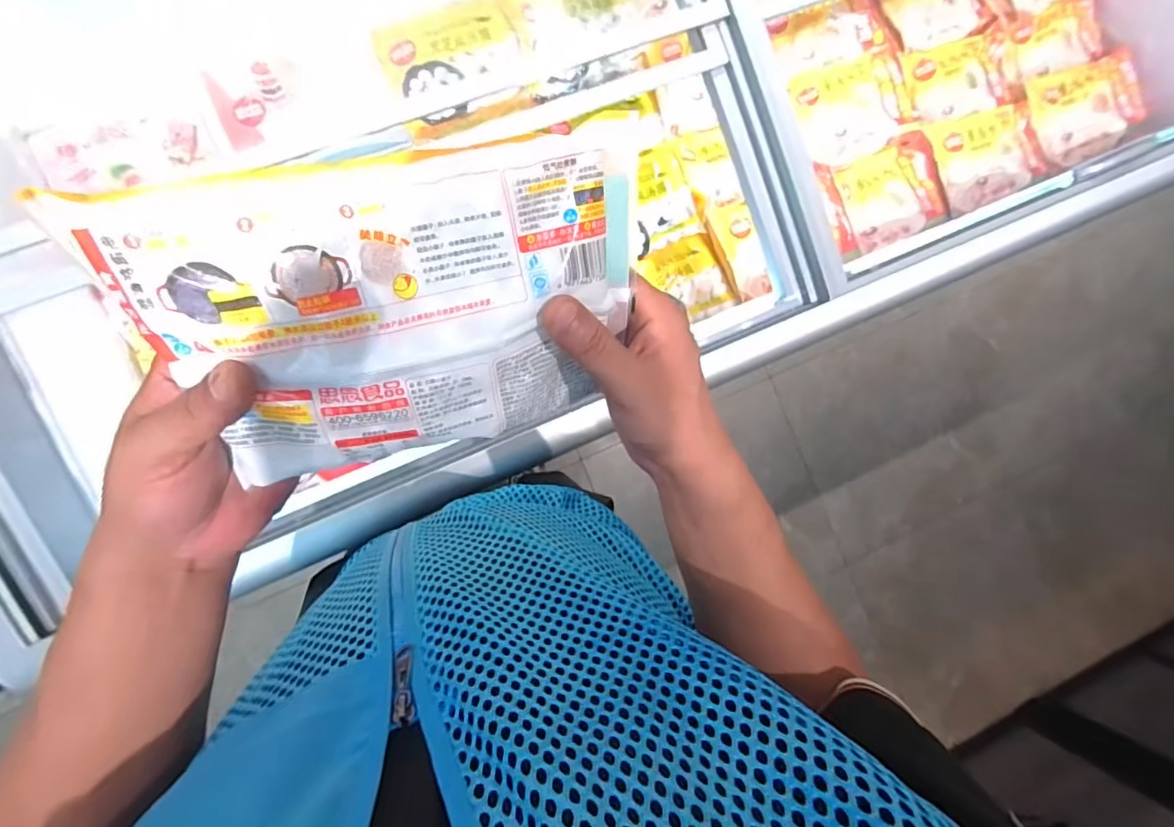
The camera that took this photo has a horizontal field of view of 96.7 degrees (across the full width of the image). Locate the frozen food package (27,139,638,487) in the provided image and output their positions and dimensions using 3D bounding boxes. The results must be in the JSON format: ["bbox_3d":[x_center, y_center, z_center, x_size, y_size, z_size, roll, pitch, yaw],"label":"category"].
[{"bbox_3d":[-0.075,-0.044,0.246,0.215,0.025,0.134,-17,121,-14],"label":"frozen food package"}]

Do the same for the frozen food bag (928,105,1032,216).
[{"bbox_3d":[0.722,-0.465,0.946,0.178,0.023,0.168,-19,91,-9],"label":"frozen food bag"}]

